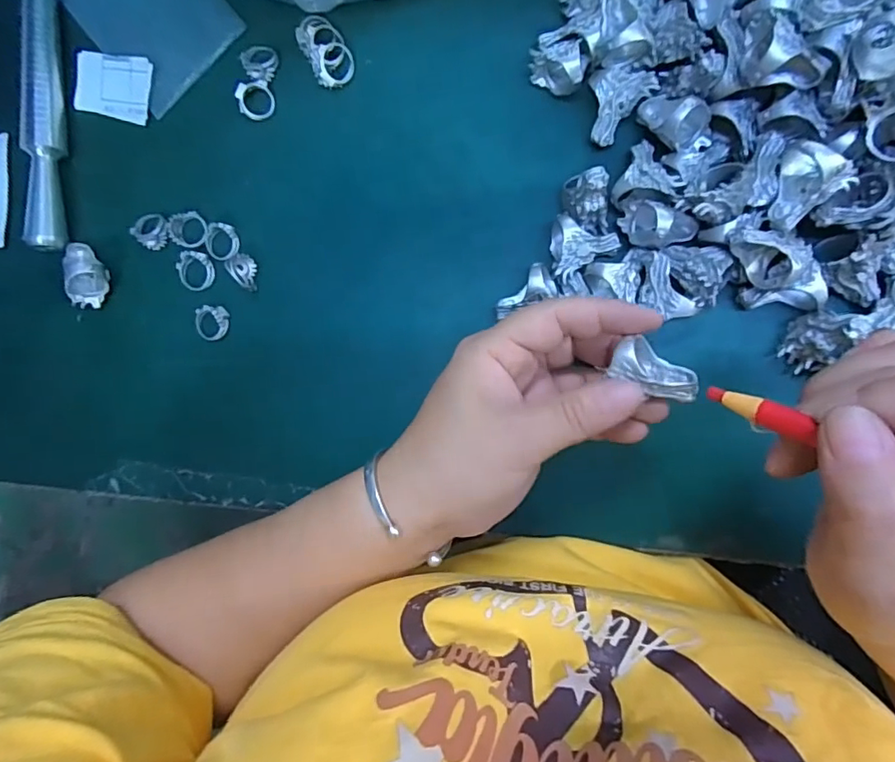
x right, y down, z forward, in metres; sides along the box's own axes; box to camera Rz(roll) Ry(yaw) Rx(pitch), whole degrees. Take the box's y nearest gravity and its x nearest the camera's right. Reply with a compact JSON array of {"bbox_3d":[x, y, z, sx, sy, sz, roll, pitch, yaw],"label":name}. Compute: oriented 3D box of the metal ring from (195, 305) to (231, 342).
[{"bbox_3d":[-0.146,-0.036,0.320,0.020,0.008,0.021,0,91,8],"label":"metal ring"}]

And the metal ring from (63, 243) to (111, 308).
[{"bbox_3d":[-0.224,-0.067,0.322,0.021,0.023,0.040,-5,90,8],"label":"metal ring"}]

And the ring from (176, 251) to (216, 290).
[{"bbox_3d":[-0.156,-0.068,0.318,0.021,0.007,0.023,0,91,8],"label":"ring"}]

